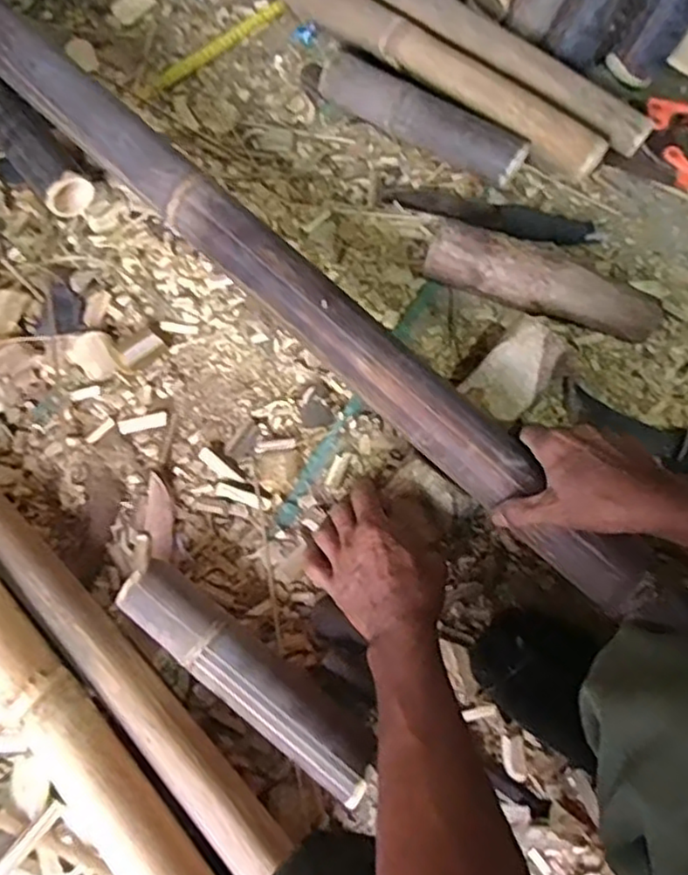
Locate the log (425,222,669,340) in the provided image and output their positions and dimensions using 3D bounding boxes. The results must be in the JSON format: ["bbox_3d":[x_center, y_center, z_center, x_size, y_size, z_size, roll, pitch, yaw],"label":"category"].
[{"bbox_3d":[0.217,-0.167,0.738,0.255,0.067,0.056,19,71,5],"label":"log"}]

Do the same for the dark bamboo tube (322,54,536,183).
[{"bbox_3d":[0.093,-0.383,0.818,0.264,0.064,0.048,29,72,8],"label":"dark bamboo tube"}]

